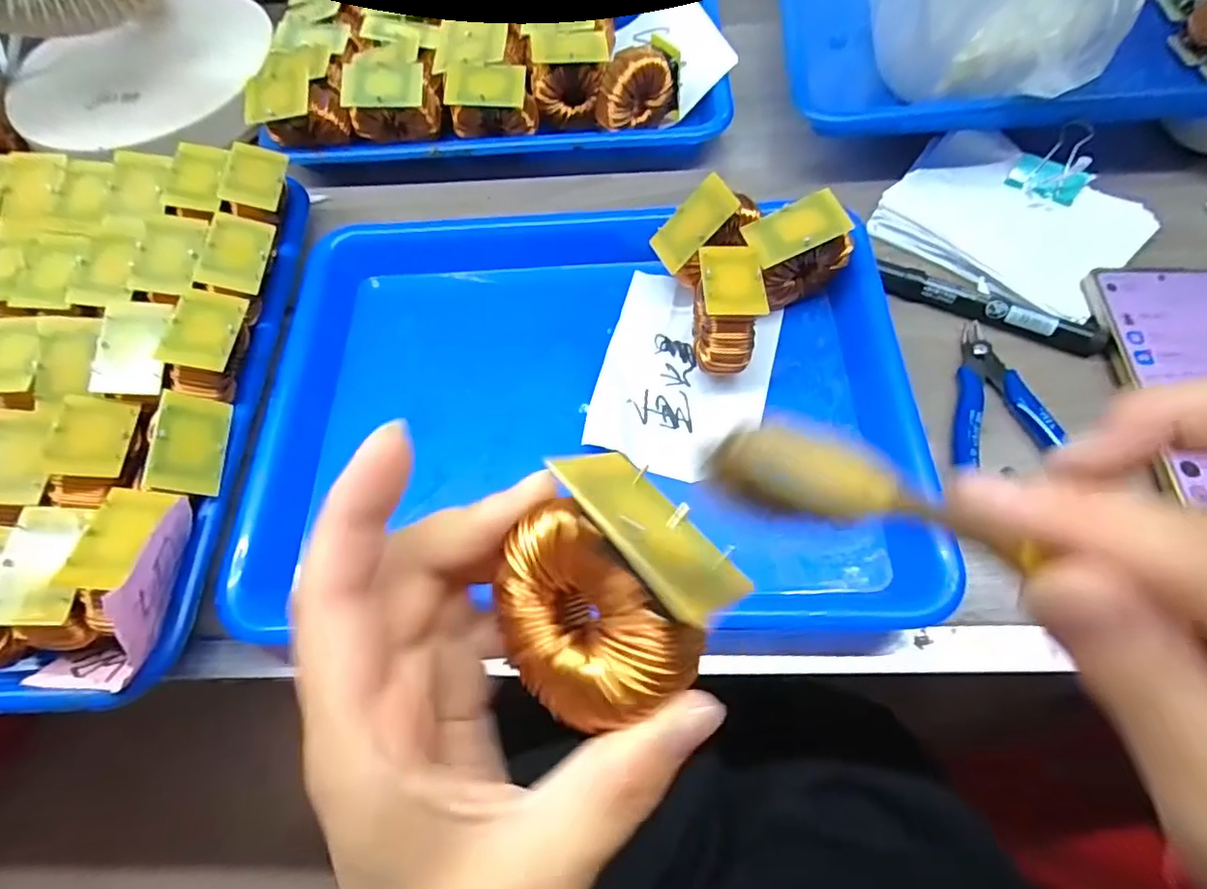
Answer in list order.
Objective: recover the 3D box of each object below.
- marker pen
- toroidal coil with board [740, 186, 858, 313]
[{"bbox_3d":[0.218,-0.078,0.333,0.119,0.012,0.018,25,68,14],"label":"marker pen"},{"bbox_3d":[0.107,-0.106,0.325,0.056,0.055,0.028,-16,64,-5],"label":"toroidal coil with board"}]

